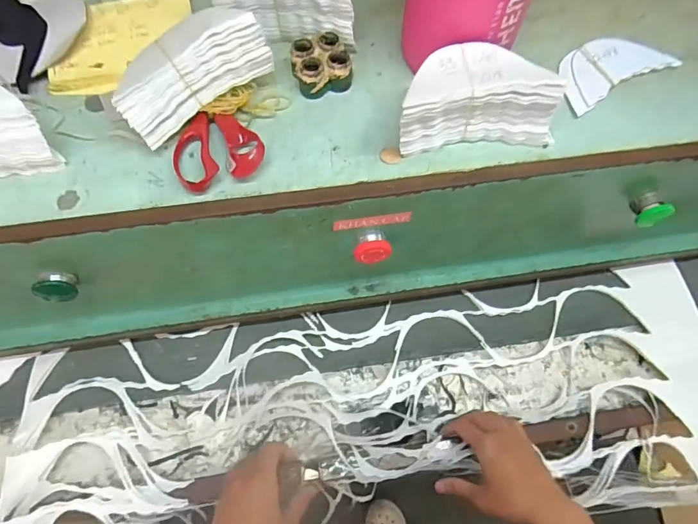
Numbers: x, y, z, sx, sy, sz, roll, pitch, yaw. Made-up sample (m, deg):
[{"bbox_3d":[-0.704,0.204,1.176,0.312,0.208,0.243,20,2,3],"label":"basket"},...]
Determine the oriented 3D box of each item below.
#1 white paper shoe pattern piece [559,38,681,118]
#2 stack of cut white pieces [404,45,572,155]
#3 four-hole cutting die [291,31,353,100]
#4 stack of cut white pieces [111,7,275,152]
[{"bbox_3d":[0.285,-0.216,0.497,0.153,0.010,0.074,-29,69,-16],"label":"white paper shoe pattern piece"},{"bbox_3d":[0.115,-0.152,0.421,0.150,0.076,0.072,-7,64,-6],"label":"stack of cut white pieces"},{"bbox_3d":[-0.030,-0.203,0.464,0.056,0.034,0.055,-20,66,-12],"label":"four-hole cutting die"},{"bbox_3d":[-0.152,-0.183,0.414,0.143,0.064,0.079,-38,71,-6],"label":"stack of cut white pieces"}]

